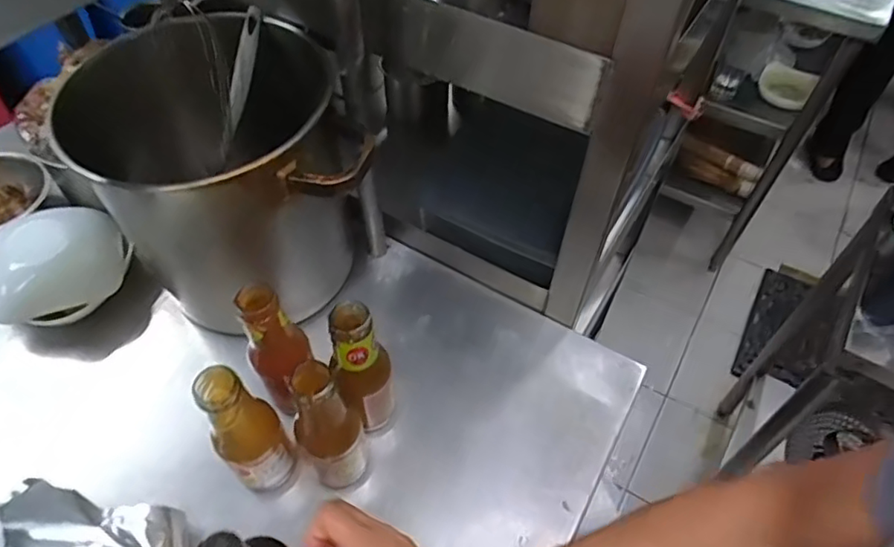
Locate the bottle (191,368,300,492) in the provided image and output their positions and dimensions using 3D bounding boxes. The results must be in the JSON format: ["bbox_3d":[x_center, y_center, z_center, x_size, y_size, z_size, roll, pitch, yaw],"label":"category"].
[{"bbox_3d":[-0.180,0.147,0.530,0.056,0.188,0.048,-26,60,-22],"label":"bottle"}]

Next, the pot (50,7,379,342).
[{"bbox_3d":[-0.233,-0.088,0.641,0.248,0.278,0.229,1,53,-2],"label":"pot"}]

